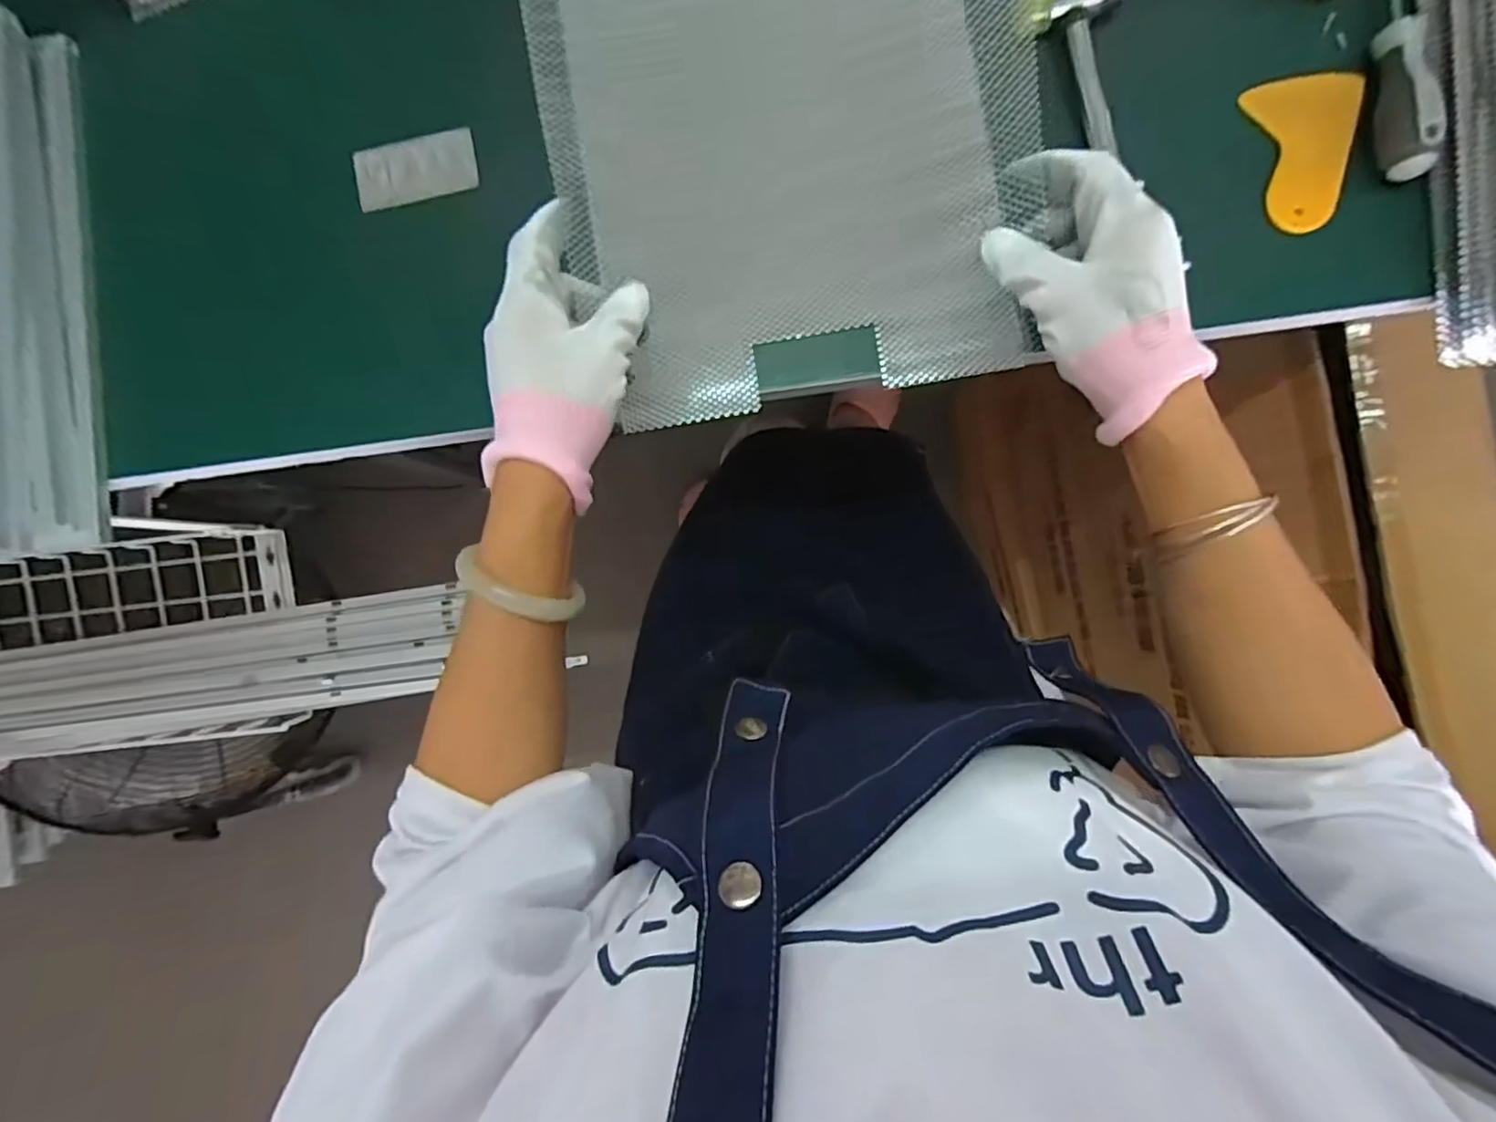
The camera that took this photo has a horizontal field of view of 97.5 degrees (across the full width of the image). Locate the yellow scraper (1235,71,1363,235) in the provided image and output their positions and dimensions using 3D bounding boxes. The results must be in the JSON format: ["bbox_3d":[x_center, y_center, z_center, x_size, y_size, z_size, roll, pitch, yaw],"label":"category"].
[{"bbox_3d":[0.332,-0.241,0.384,0.059,0.008,0.088,-12,92,7],"label":"yellow scraper"}]

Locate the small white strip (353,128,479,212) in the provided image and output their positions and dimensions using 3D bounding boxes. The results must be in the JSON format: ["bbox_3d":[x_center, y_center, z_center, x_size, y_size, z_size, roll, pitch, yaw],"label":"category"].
[{"bbox_3d":[-0.212,-0.250,0.419,0.077,0.006,0.039,-11,87,3],"label":"small white strip"}]

